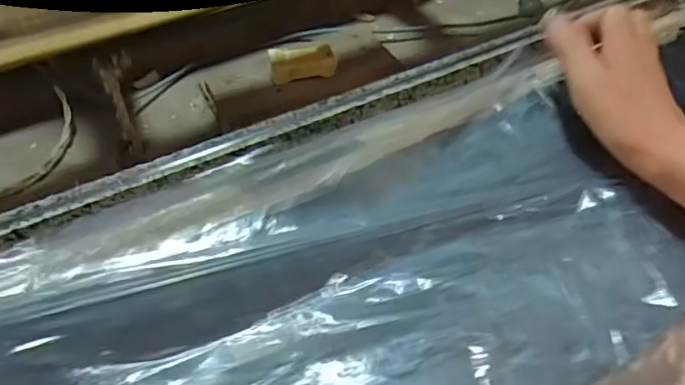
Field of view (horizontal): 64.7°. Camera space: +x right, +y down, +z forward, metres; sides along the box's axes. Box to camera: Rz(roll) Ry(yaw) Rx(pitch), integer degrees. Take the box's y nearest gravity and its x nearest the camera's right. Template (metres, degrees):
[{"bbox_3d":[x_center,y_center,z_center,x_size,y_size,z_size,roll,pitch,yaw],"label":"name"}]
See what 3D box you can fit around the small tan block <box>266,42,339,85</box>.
[{"bbox_3d":[-0.030,-0.098,0.417,0.050,0.018,0.023,-6,52,-7],"label":"small tan block"}]

